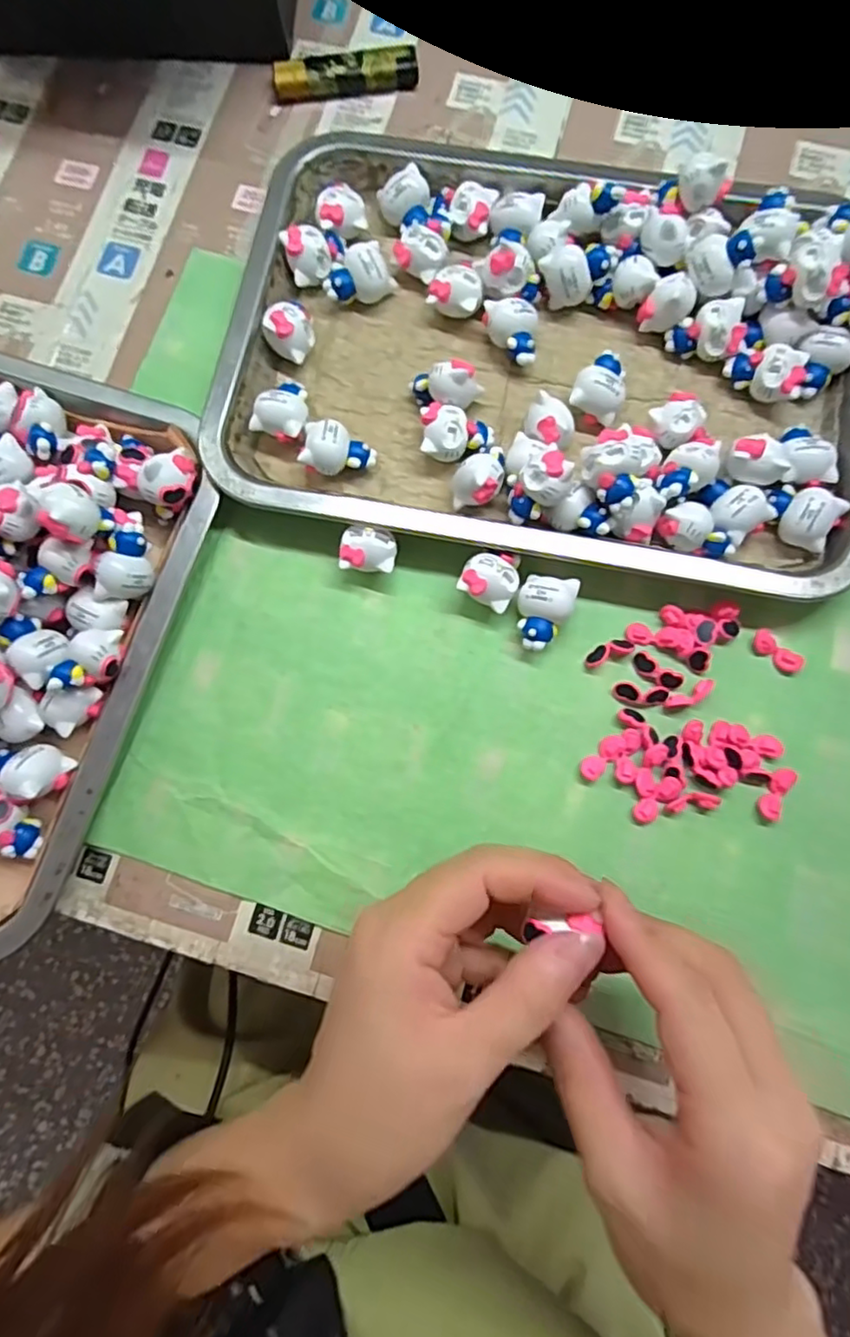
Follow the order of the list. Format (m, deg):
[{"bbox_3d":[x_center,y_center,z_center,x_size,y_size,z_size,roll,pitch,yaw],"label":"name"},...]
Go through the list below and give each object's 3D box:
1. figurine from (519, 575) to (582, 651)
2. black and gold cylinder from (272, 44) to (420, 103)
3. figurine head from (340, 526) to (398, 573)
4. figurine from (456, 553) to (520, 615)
[{"bbox_3d":[0.053,-0.025,0.286,0.024,0.021,0.033,15,80,4],"label":"figurine"},{"bbox_3d":[-0.043,-0.326,0.350,0.079,0.015,0.016,-9,79,-1],"label":"black and gold cylinder"},{"bbox_3d":[-0.026,-0.053,0.296,0.024,0.020,0.020,6,79,2],"label":"figurine head"},{"bbox_3d":[0.030,-0.041,0.291,0.024,0.020,0.027,25,80,6],"label":"figurine"}]

